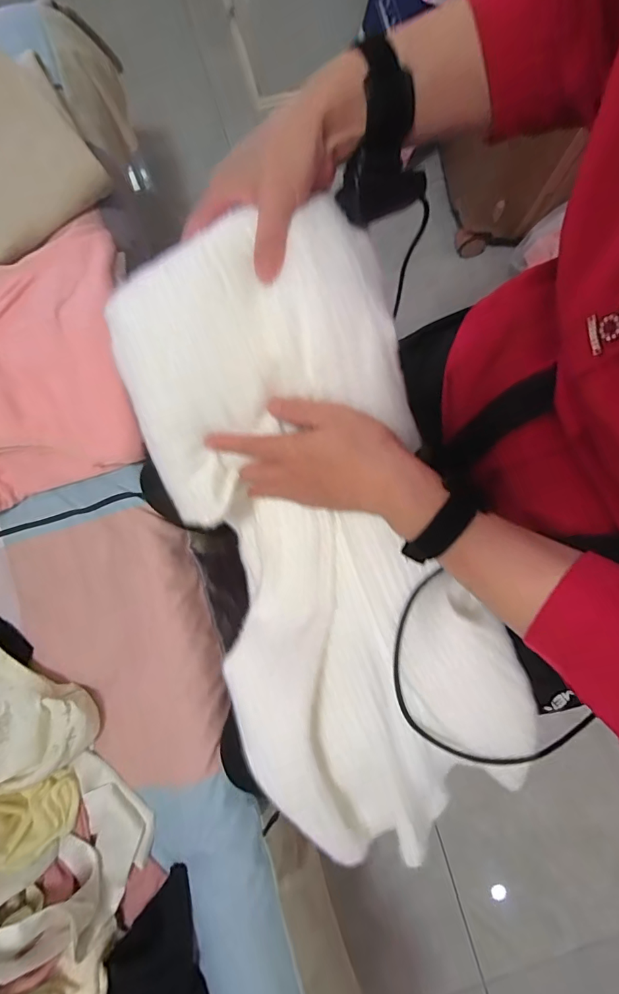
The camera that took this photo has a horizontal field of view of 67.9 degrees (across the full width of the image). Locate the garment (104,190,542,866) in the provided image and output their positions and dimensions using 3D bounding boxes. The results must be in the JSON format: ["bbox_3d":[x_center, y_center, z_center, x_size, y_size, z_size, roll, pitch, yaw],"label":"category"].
[{"bbox_3d":[0.013,0.046,0.404,0.221,0.142,0.516,-17,101,-4],"label":"garment"}]

